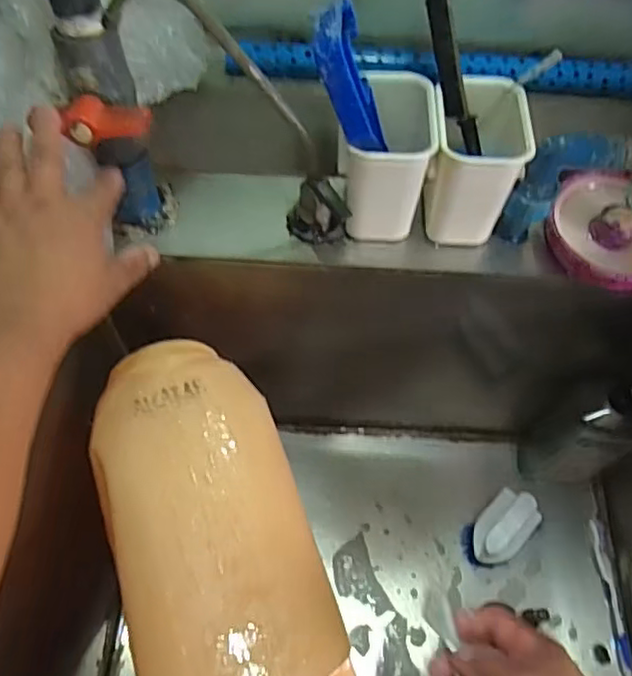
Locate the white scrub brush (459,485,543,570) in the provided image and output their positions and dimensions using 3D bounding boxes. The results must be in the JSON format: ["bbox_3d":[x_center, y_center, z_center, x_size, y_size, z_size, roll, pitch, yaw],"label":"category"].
[{"bbox_3d":[0.230,0.235,0.787,0.094,0.066,0.061,-37,68,-19],"label":"white scrub brush"}]

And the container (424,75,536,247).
[{"bbox_3d":[0.129,-0.144,0.534,0.071,0.110,0.079,4,61,1],"label":"container"}]

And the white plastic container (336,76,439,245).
[{"bbox_3d":[0.055,-0.145,0.527,0.069,0.120,0.073,6,61,2],"label":"white plastic container"}]

